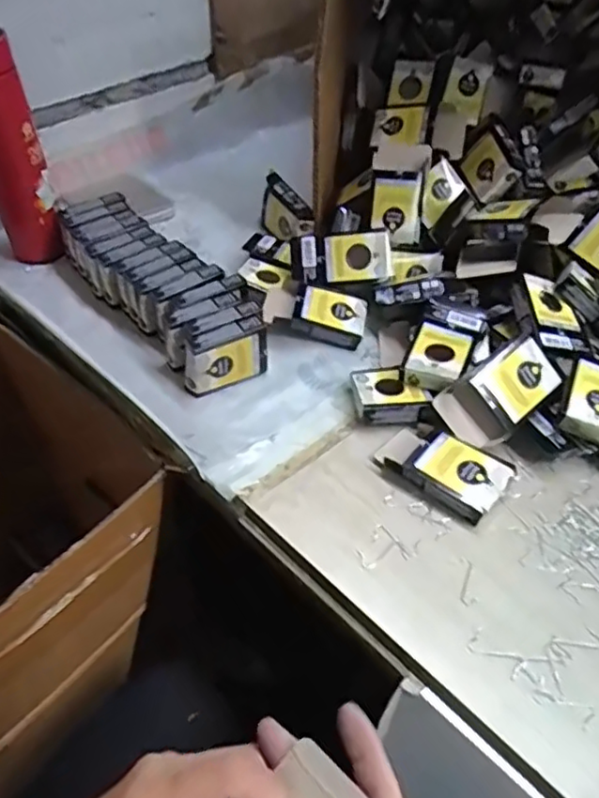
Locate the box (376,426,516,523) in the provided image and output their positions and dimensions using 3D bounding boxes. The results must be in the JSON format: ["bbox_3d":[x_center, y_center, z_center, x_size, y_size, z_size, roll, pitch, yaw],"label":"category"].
[{"bbox_3d":[0.112,0.053,0.498,0.099,0.024,0.052,28,51,25],"label":"box"}]

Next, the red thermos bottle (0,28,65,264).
[{"bbox_3d":[-0.290,-0.244,0.635,0.069,0.217,0.052,-22,49,-22],"label":"red thermos bottle"}]

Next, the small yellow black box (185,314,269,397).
[{"bbox_3d":[-0.063,-0.038,0.557,0.077,0.055,0.022,-21,49,-21],"label":"small yellow black box"}]

